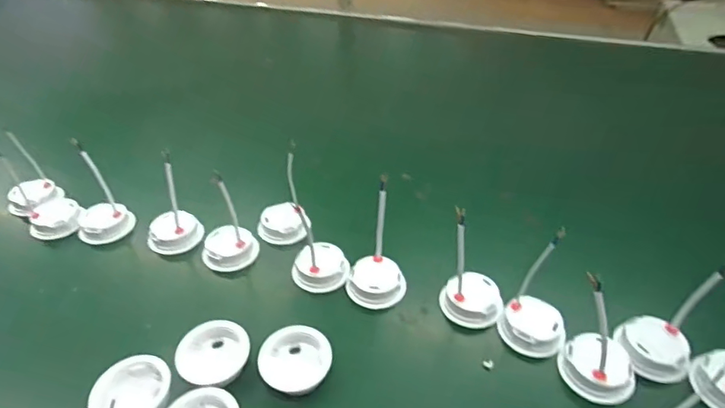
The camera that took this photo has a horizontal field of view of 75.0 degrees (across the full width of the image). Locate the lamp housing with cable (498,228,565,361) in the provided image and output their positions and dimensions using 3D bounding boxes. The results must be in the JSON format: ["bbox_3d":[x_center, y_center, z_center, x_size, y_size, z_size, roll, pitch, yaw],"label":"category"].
[{"bbox_3d":[0.188,0.101,0.495,0.071,0.158,0.056,20,42,24],"label":"lamp housing with cable"}]

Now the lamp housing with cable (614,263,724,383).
[{"bbox_3d":[0.307,0.113,0.471,0.072,0.138,0.070,-31,47,-33],"label":"lamp housing with cable"}]

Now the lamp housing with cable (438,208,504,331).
[{"bbox_3d":[0.128,0.068,0.526,0.069,0.144,0.057,9,39,13],"label":"lamp housing with cable"}]

